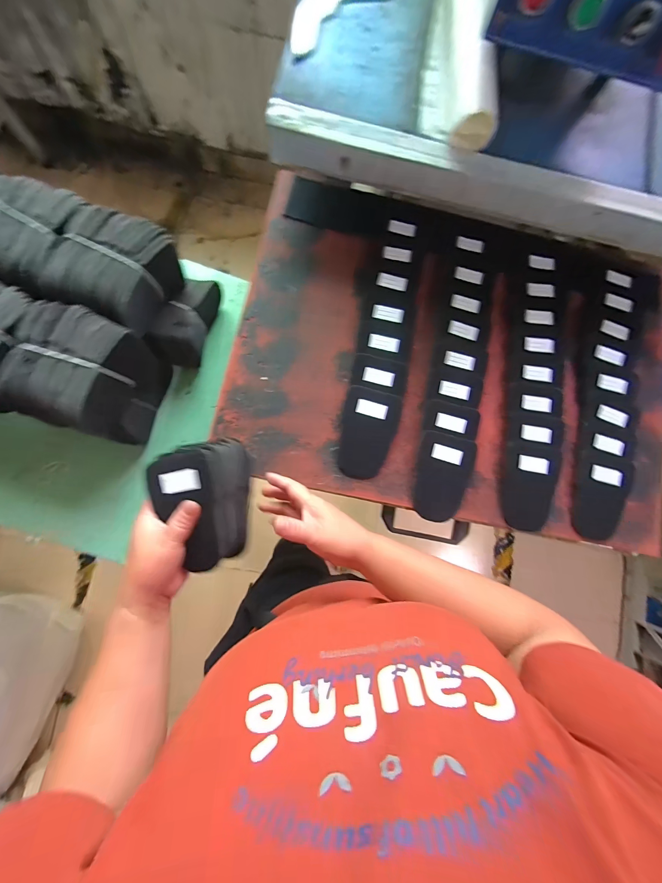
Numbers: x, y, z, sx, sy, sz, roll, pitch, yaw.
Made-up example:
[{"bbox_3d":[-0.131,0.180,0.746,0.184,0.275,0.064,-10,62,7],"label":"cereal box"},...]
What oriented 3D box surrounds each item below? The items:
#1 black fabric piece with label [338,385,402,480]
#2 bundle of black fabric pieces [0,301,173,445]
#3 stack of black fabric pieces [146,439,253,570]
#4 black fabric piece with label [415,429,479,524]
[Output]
[{"bbox_3d":[0.056,-0.011,0.495,0.081,0.016,0.131,11,85,0],"label":"black fabric piece with label"},{"bbox_3d":[-0.332,-0.086,0.470,0.123,0.156,0.145,16,81,-2],"label":"bundle of black fabric pieces"},{"bbox_3d":[-0.141,0.070,0.363,0.105,0.041,0.129,-10,85,-2],"label":"stack of black fabric pieces"},{"bbox_3d":[0.170,0.054,0.494,0.082,0.019,0.129,10,85,0],"label":"black fabric piece with label"}]

